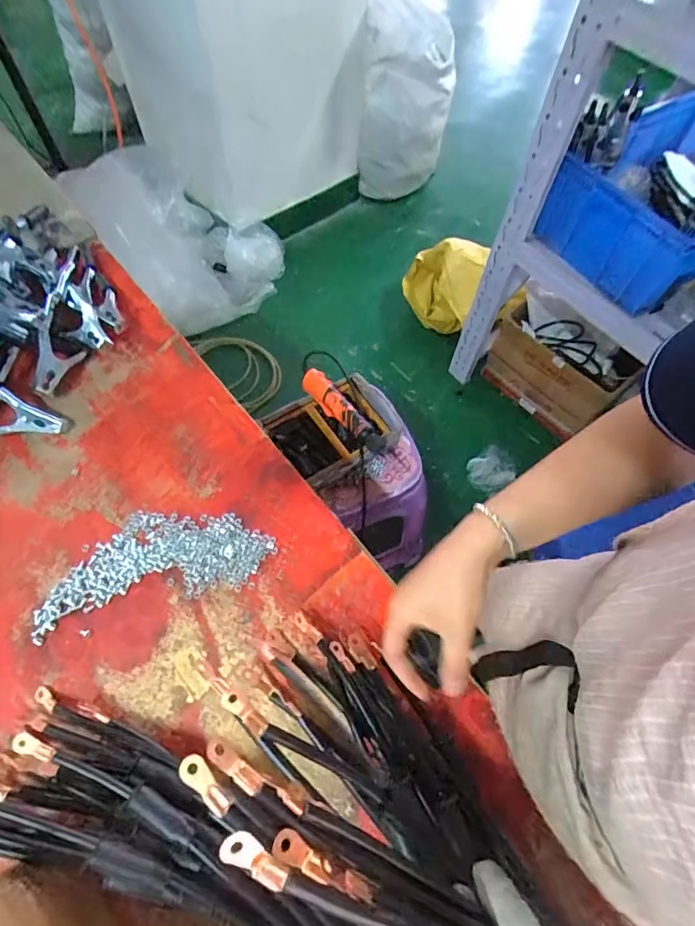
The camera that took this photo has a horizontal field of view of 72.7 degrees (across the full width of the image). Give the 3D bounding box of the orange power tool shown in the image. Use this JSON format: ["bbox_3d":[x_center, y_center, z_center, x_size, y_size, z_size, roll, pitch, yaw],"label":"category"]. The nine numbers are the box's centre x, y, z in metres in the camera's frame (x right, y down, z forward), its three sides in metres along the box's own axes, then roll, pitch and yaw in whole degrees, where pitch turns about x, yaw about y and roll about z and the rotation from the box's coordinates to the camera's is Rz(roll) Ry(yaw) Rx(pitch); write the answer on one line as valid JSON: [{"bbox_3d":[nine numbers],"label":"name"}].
[{"bbox_3d":[-0.003,-0.108,0.938,0.057,0.053,0.222,-40,71,-20],"label":"orange power tool"}]

